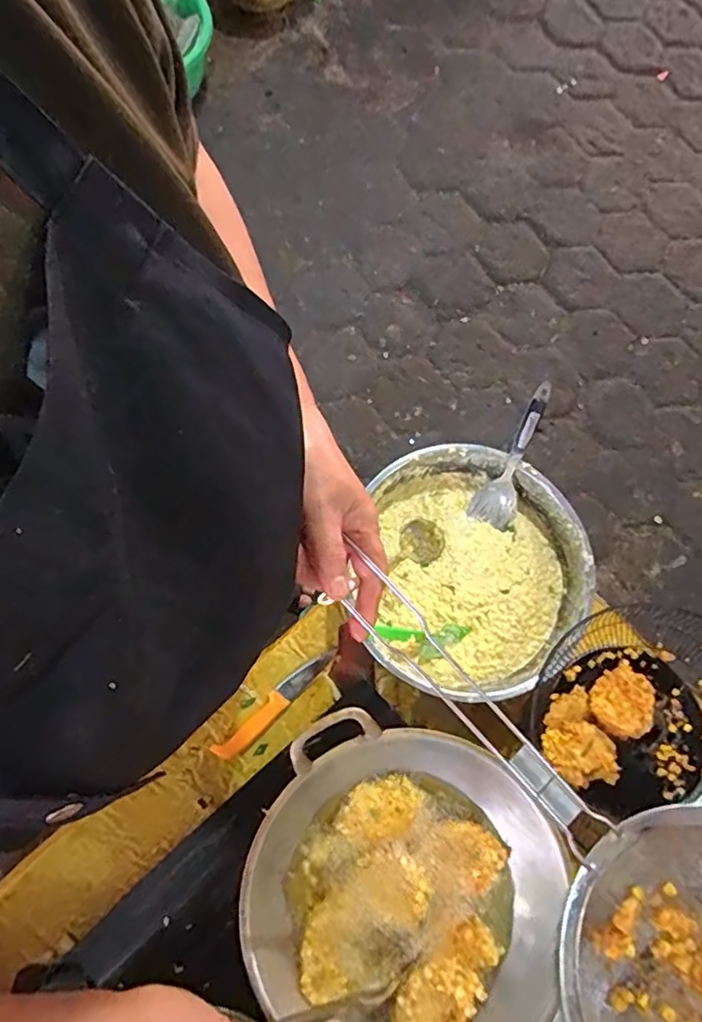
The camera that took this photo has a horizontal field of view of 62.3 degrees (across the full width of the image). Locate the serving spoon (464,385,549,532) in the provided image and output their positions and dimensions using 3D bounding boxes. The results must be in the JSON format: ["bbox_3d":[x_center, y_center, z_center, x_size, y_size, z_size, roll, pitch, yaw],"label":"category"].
[{"bbox_3d":[0.261,-0.080,0.915,0.069,0.030,0.238,24,115,8],"label":"serving spoon"}]

